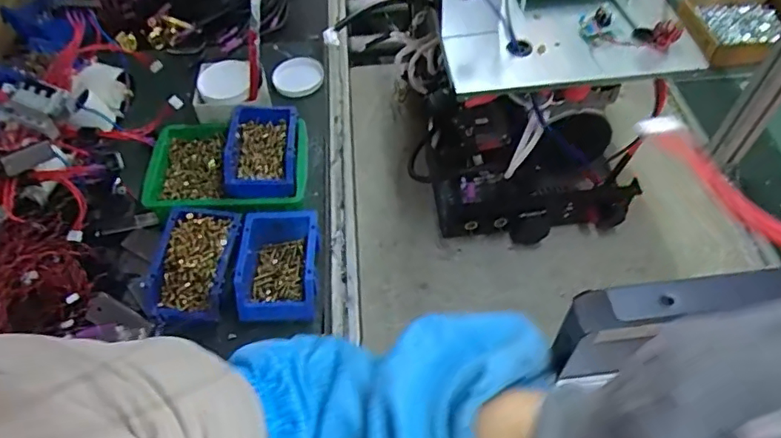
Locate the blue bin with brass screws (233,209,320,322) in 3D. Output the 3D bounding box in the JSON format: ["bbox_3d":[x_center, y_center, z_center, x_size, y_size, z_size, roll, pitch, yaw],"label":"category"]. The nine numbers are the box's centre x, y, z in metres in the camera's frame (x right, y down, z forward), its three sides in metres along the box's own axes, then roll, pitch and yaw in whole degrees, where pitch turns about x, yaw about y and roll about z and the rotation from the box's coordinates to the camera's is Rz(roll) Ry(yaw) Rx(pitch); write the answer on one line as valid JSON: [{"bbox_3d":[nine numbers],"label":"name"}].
[{"bbox_3d":[-0.160,0.066,0.781,0.111,0.064,0.153,-3,54,0],"label":"blue bin with brass screws"}]

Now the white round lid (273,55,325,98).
[{"bbox_3d":[-0.188,-0.286,1.087,0.102,0.016,0.107,-3,62,6],"label":"white round lid"}]

